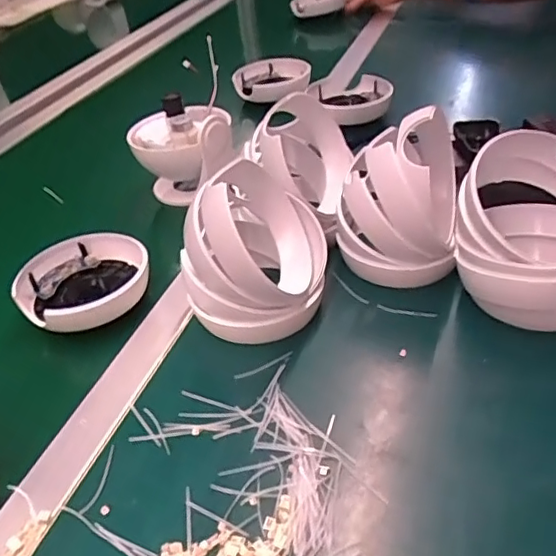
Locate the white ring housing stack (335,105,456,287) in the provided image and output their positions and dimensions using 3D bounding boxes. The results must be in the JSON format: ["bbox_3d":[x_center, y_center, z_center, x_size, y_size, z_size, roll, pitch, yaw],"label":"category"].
[{"bbox_3d":[0.103,-0.069,0.511,0.101,0.129,0.111,3,38,13],"label":"white ring housing stack"}]

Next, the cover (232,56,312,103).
[{"bbox_3d":[-0.008,-0.298,0.877,0.113,0.031,0.141,-2,37,7],"label":"cover"}]

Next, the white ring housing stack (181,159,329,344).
[{"bbox_3d":[-0.016,-0.024,0.476,0.096,0.120,0.114,8,40,19],"label":"white ring housing stack"}]

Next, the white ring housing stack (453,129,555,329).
[{"bbox_3d":[0.205,-0.032,0.465,0.117,0.118,0.120,8,40,19],"label":"white ring housing stack"}]

